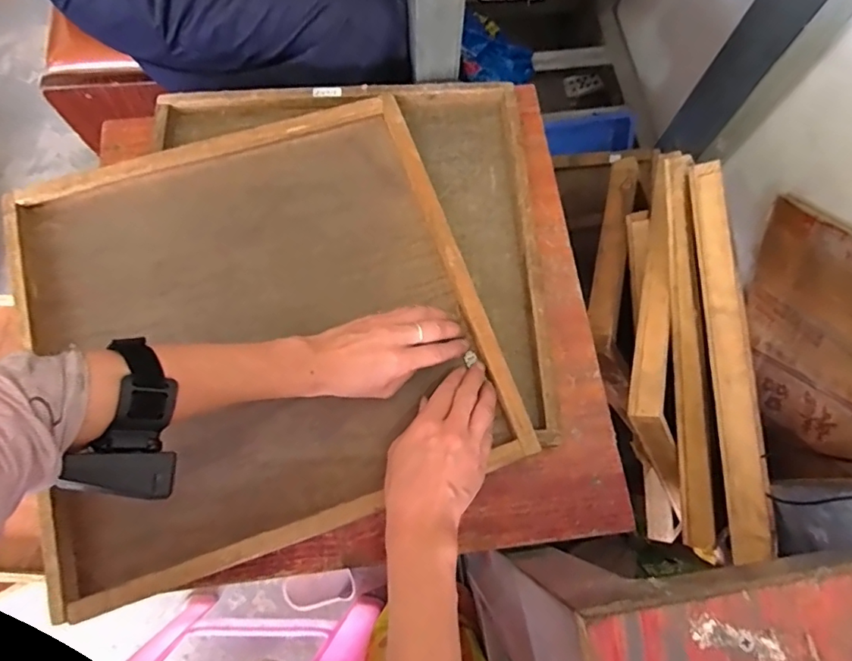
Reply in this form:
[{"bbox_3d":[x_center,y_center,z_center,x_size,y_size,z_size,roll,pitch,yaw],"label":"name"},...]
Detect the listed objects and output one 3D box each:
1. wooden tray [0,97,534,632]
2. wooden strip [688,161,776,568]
[{"bbox_3d":[-0.155,-0.012,0.481,0.396,0.042,0.395,-19,74,-6],"label":"wooden tray"},{"bbox_3d":[0.283,0.013,0.481,0.028,0.026,0.372,3,72,0],"label":"wooden strip"}]

